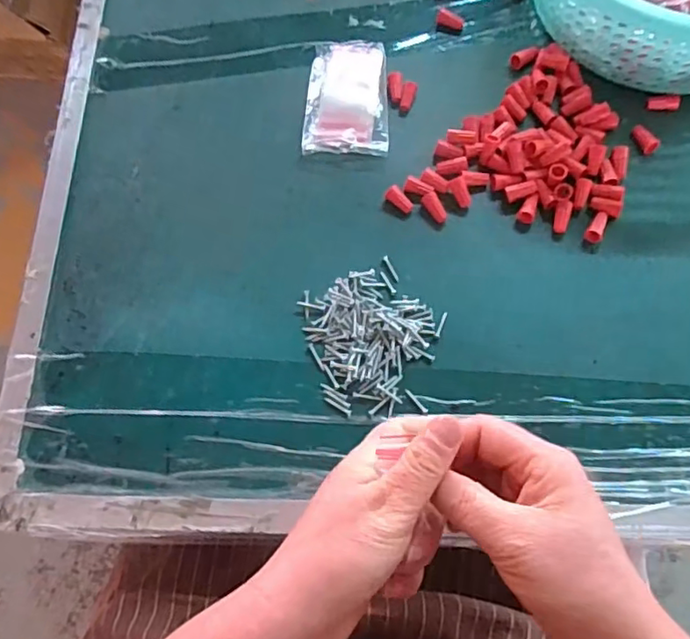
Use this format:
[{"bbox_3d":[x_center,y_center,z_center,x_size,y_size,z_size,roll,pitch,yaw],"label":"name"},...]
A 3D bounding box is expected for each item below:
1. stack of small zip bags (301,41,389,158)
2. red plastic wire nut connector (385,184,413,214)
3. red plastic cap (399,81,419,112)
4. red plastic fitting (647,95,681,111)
[{"bbox_3d":[0.002,-0.179,0.476,0.064,0.011,0.107,2,71,3],"label":"stack of small zip bags"},{"bbox_3d":[0.041,-0.089,0.443,0.023,0.008,0.011,43,79,13],"label":"red plastic wire nut connector"},{"bbox_3d":[0.051,-0.179,0.477,0.010,0.007,0.026,17,75,7],"label":"red plastic cap"},{"bbox_3d":[0.248,-0.168,0.463,0.024,0.009,0.009,9,73,24],"label":"red plastic fitting"}]

